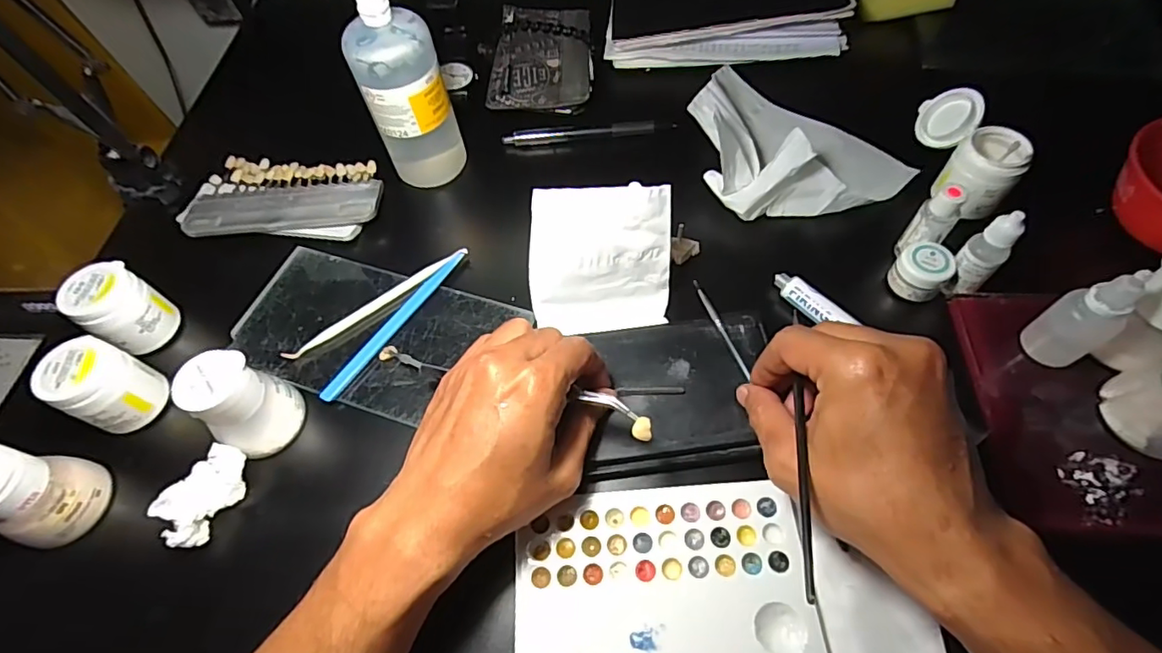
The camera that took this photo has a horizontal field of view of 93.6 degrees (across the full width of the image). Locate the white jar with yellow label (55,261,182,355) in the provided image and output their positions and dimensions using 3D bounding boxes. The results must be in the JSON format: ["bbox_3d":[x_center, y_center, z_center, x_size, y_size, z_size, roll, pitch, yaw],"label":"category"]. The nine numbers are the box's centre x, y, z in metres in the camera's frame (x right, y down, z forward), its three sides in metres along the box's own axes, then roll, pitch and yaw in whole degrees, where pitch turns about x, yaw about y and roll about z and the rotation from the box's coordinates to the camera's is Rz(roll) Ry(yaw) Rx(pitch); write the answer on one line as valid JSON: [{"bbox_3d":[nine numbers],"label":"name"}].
[{"bbox_3d":[-0.312,-0.012,0.372,0.042,0.052,0.044,28,66,19],"label":"white jar with yellow label"}]

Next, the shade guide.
[{"bbox_3d":[-0.238,-0.107,0.446,0.151,0.016,0.088,-1,59,4],"label":"shade guide"}]

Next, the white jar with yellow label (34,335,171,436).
[{"bbox_3d":[-0.298,0.038,0.342,0.039,0.054,0.044,19,63,15],"label":"white jar with yellow label"}]

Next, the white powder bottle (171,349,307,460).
[{"bbox_3d":[-0.201,0.045,0.322,0.040,0.058,0.045,21,63,16],"label":"white powder bottle"}]

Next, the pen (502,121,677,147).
[{"bbox_3d":[0.006,-0.167,0.469,0.143,0.011,0.015,-3,59,3],"label":"pen"}]

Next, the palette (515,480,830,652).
[{"bbox_3d":[0.042,0.133,0.285,0.148,0.006,0.092,-4,59,2],"label":"palette"}]

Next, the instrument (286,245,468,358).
[{"bbox_3d":[-0.142,-0.018,0.387,0.140,0.006,0.010,-34,63,-15],"label":"instrument"}]

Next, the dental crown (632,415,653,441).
[{"bbox_3d":[0.031,0.051,0.275,0.010,0.004,0.012,3,61,5],"label":"dental crown"}]

